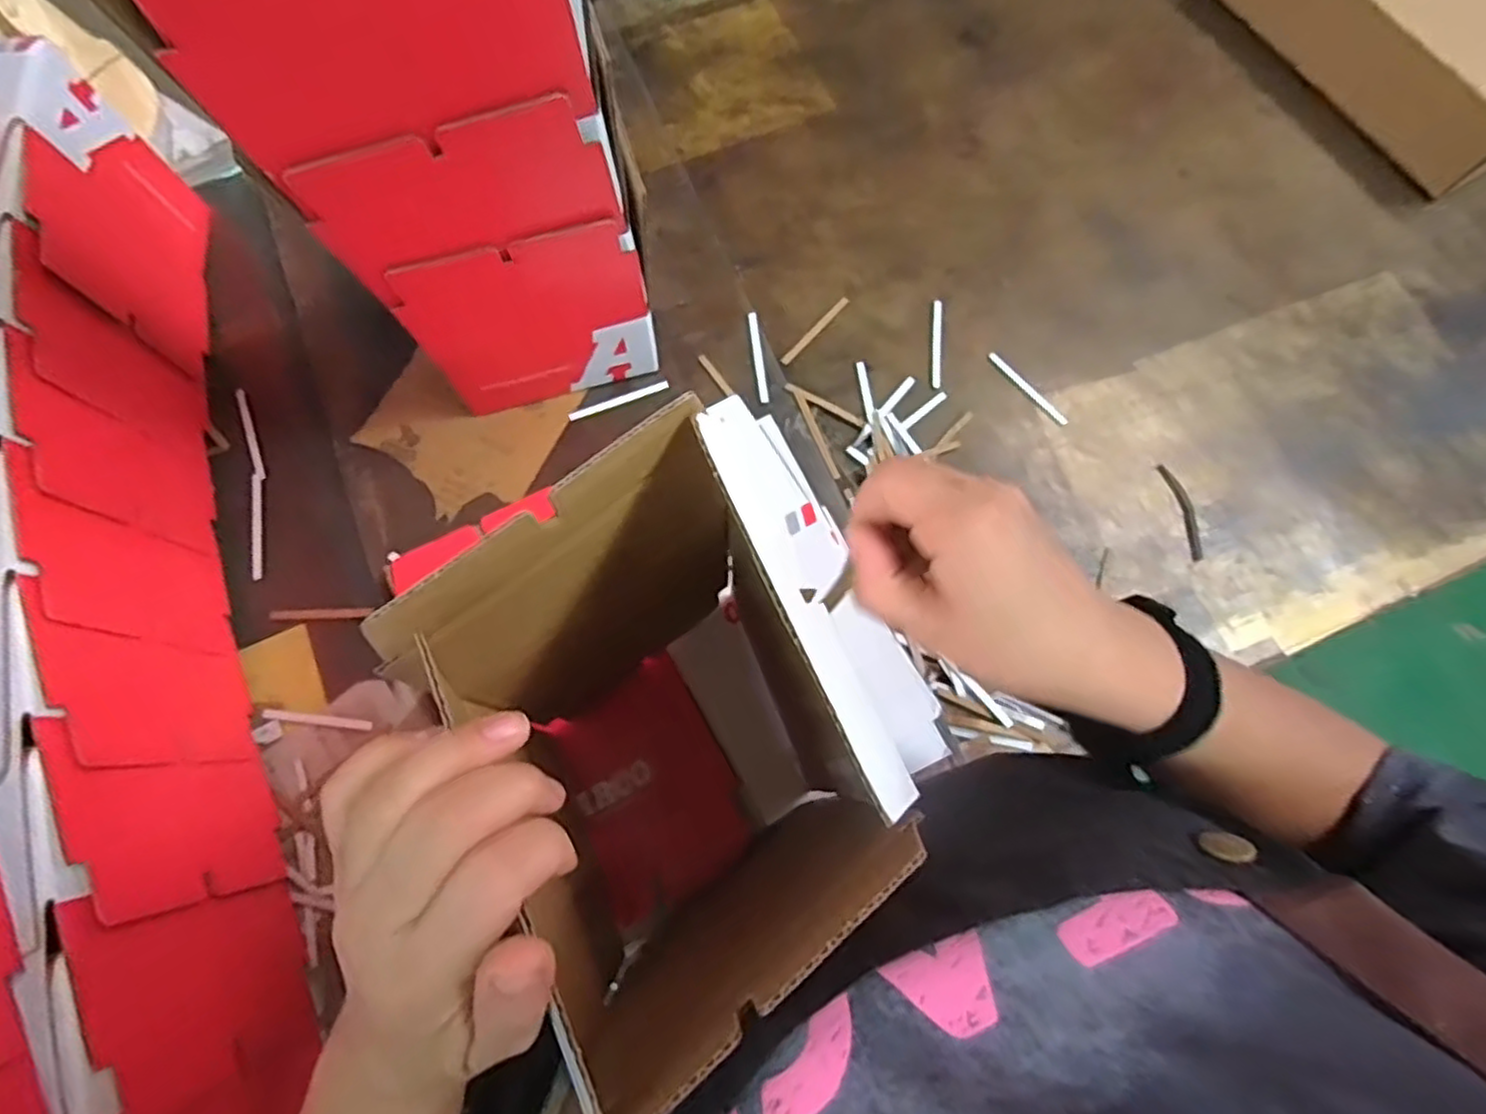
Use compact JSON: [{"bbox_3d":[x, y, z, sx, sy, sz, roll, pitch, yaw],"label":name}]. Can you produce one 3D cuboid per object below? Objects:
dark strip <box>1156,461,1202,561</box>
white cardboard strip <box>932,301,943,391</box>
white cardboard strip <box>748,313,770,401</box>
[{"bbox_3d":[0.390,-0.041,0.613,0.017,0.004,0.090,-9,72,-3],"label":"dark strip"},{"bbox_3d":[0.183,-0.201,0.655,0.008,0.006,0.093,5,72,2],"label":"white cardboard strip"},{"bbox_3d":[0.015,-0.189,0.654,0.008,0.005,0.094,-7,72,-2],"label":"white cardboard strip"}]

